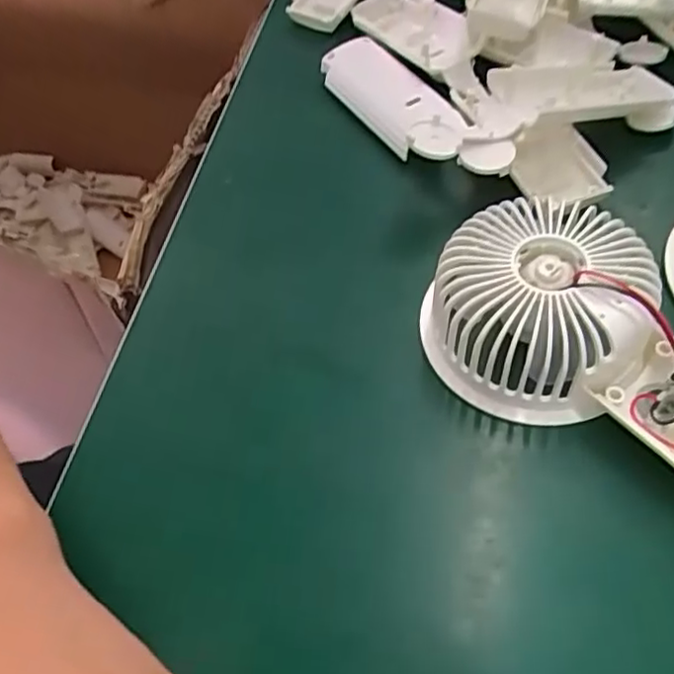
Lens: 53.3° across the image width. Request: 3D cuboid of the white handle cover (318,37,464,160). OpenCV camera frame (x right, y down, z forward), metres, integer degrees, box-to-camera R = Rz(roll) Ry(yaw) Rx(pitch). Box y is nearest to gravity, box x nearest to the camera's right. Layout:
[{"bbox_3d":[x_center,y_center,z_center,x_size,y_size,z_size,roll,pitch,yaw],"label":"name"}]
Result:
[{"bbox_3d":[0.031,-0.119,0.337,0.035,0.025,0.122,-28,59,-13],"label":"white handle cover"}]

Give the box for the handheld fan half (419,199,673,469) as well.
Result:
[{"bbox_3d":[0.107,0.005,0.240,0.161,0.037,0.081,33,65,23],"label":"handheld fan half"}]

